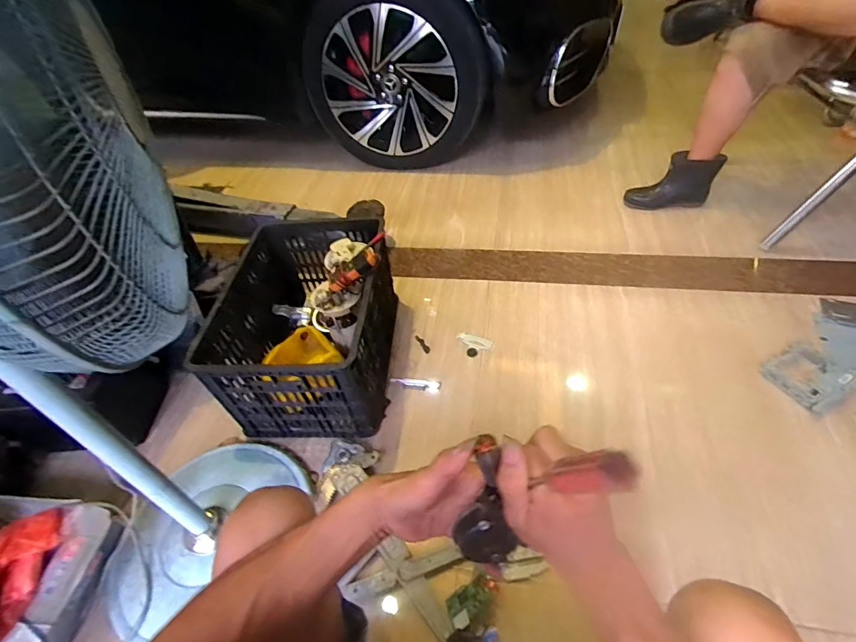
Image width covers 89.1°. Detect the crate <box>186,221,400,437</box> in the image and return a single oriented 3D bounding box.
[{"bbox_3d":[-0.287,-0.001,1.073,0.372,0.278,0.502,-4,46,4],"label":"crate"}]

